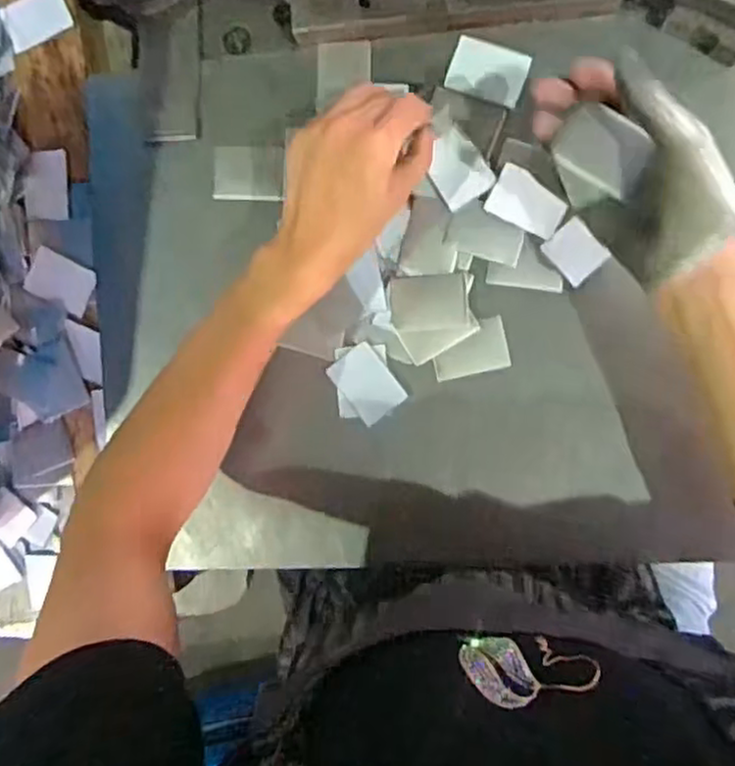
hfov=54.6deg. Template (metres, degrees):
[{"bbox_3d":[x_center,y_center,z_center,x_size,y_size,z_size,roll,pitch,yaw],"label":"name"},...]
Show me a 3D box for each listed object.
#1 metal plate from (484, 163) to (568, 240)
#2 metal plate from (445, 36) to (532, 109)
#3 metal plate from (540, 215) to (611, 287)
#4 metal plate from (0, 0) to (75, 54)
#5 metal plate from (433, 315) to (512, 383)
[{"bbox_3d":[0.102,-0.115,0.452,0.046,0.004,0.031,29,95,6],"label":"metal plate"},{"bbox_3d":[0.077,-0.199,0.454,0.048,0.004,0.033,20,94,7],"label":"metal plate"},{"bbox_3d":[0.131,-0.082,0.451,0.027,0.004,0.034,-41,86,7],"label":"metal plate"},{"bbox_3d":[-0.232,-0.257,0.499,0.047,0.004,0.037,-21,87,7],"label":"metal plate"},{"bbox_3d":[0.067,-0.021,0.462,0.049,0.004,0.032,-14,90,8],"label":"metal plate"}]

